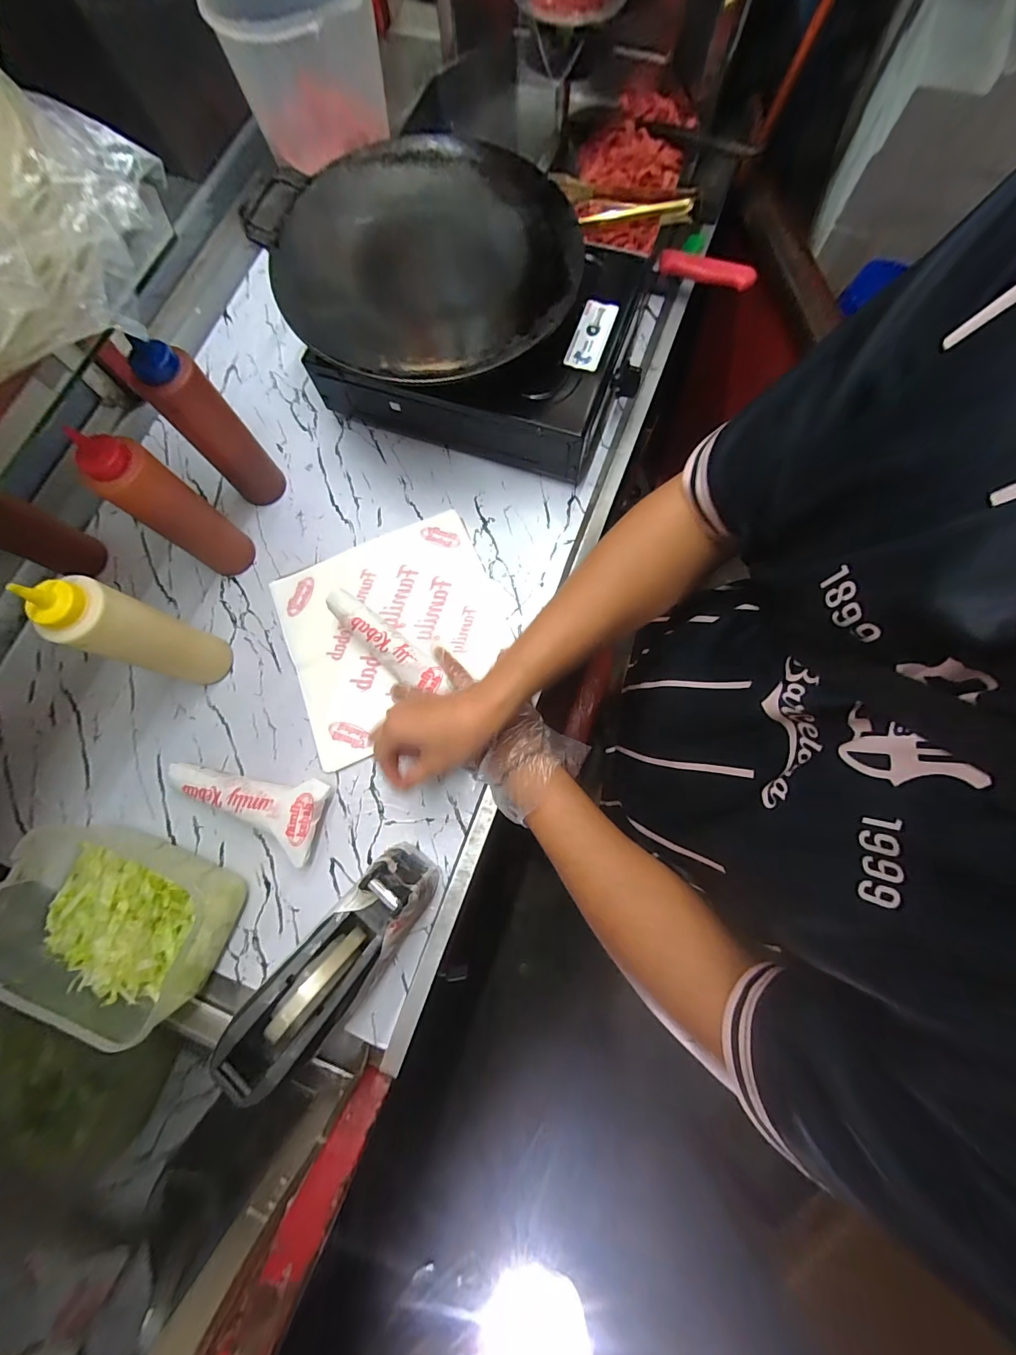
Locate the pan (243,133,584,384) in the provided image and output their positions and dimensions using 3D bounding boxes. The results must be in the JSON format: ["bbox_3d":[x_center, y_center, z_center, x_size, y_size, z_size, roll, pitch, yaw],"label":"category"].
[{"bbox_3d":[-0.104,-0.471,0.489,0.341,0.045,0.323,0,77,1],"label":"pan"}]

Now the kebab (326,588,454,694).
[{"bbox_3d":[-0.138,-0.038,0.503,0.162,0.038,0.045,39,80,1],"label":"kebab"}]

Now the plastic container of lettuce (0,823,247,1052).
[{"bbox_3d":[-0.394,0.229,0.423,0.212,0.082,0.138,20,78,6],"label":"plastic container of lettuce"}]

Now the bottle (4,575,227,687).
[{"bbox_3d":[-0.357,-0.041,0.431,0.050,0.191,0.064,22,78,6],"label":"bottle"}]

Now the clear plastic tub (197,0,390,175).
[{"bbox_3d":[-0.281,-0.889,0.620,0.200,0.151,0.219,-1,74,2],"label":"clear plastic tub"}]

